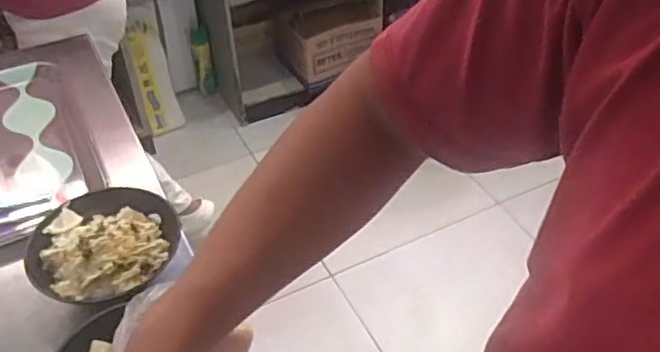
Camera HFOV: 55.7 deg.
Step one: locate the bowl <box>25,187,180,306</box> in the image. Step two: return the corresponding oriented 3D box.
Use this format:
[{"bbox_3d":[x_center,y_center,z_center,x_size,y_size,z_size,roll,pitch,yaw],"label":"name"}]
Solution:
[{"bbox_3d":[-0.282,0.095,0.784,0.177,0.046,0.169,0,43,0],"label":"bowl"}]

